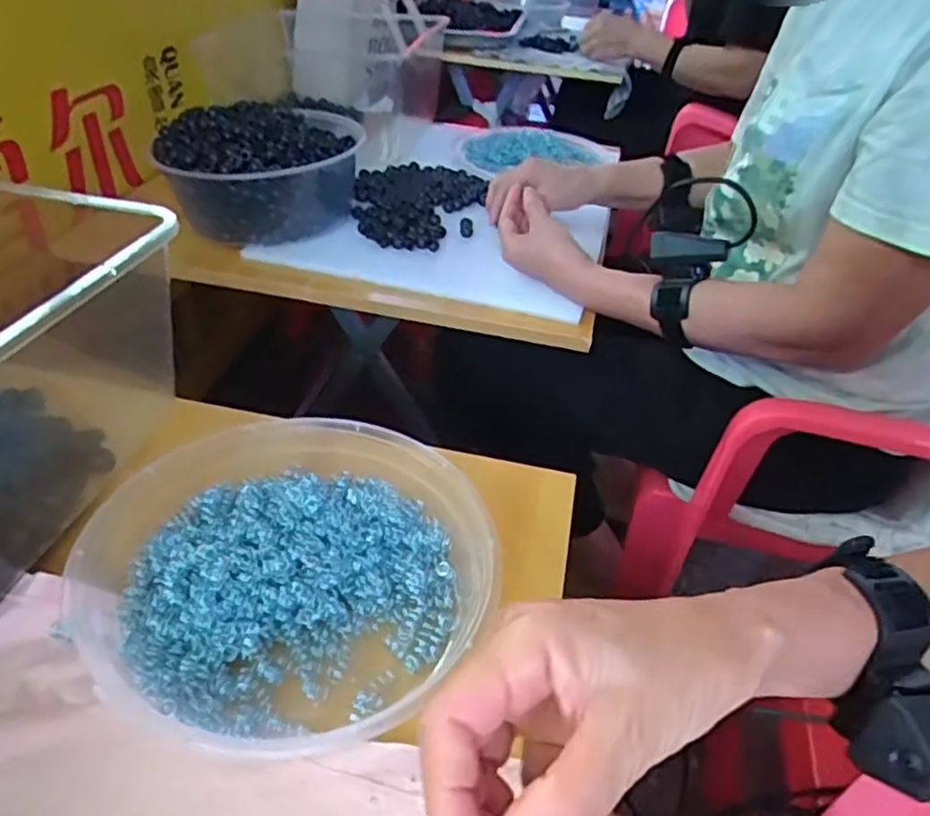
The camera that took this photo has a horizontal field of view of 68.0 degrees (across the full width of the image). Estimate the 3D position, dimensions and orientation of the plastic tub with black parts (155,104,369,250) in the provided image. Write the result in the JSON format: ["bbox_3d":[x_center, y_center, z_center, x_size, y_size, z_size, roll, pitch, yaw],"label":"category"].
[{"bbox_3d":[-0.232,-0.274,0.804,0.214,0.112,0.203,-9,41,-16],"label":"plastic tub with black parts"}]

